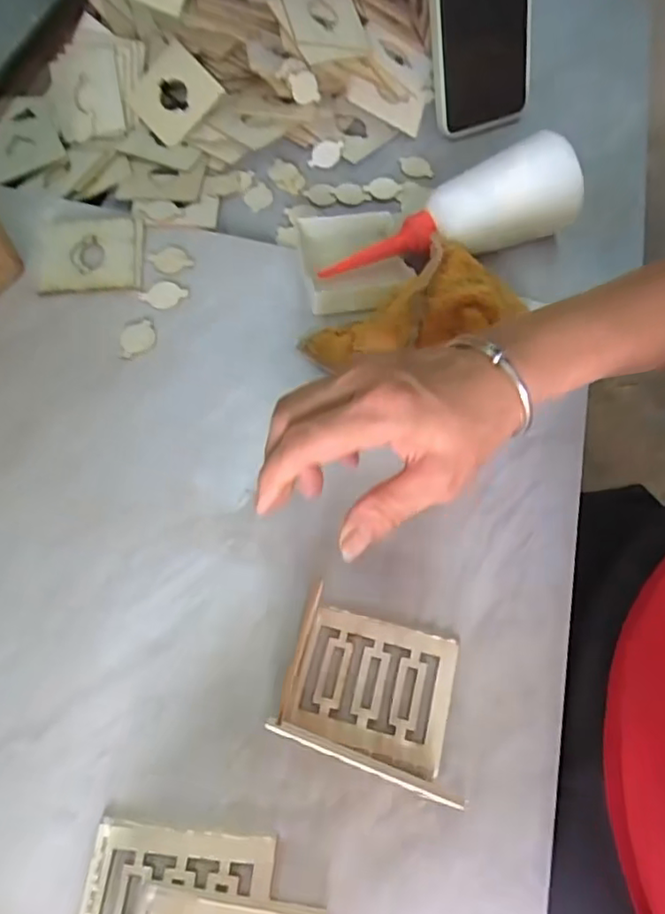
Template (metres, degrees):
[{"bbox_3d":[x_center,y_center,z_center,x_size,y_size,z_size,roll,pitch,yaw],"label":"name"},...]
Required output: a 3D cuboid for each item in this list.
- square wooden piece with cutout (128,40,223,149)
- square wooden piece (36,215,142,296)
[{"bbox_3d":[-0.129,-0.296,0.499,0.063,0.008,0.064,-41,87,10],"label":"square wooden piece with cutout"},{"bbox_3d":[-0.171,-0.145,0.429,0.071,0.005,0.070,-5,64,-5],"label":"square wooden piece"}]

